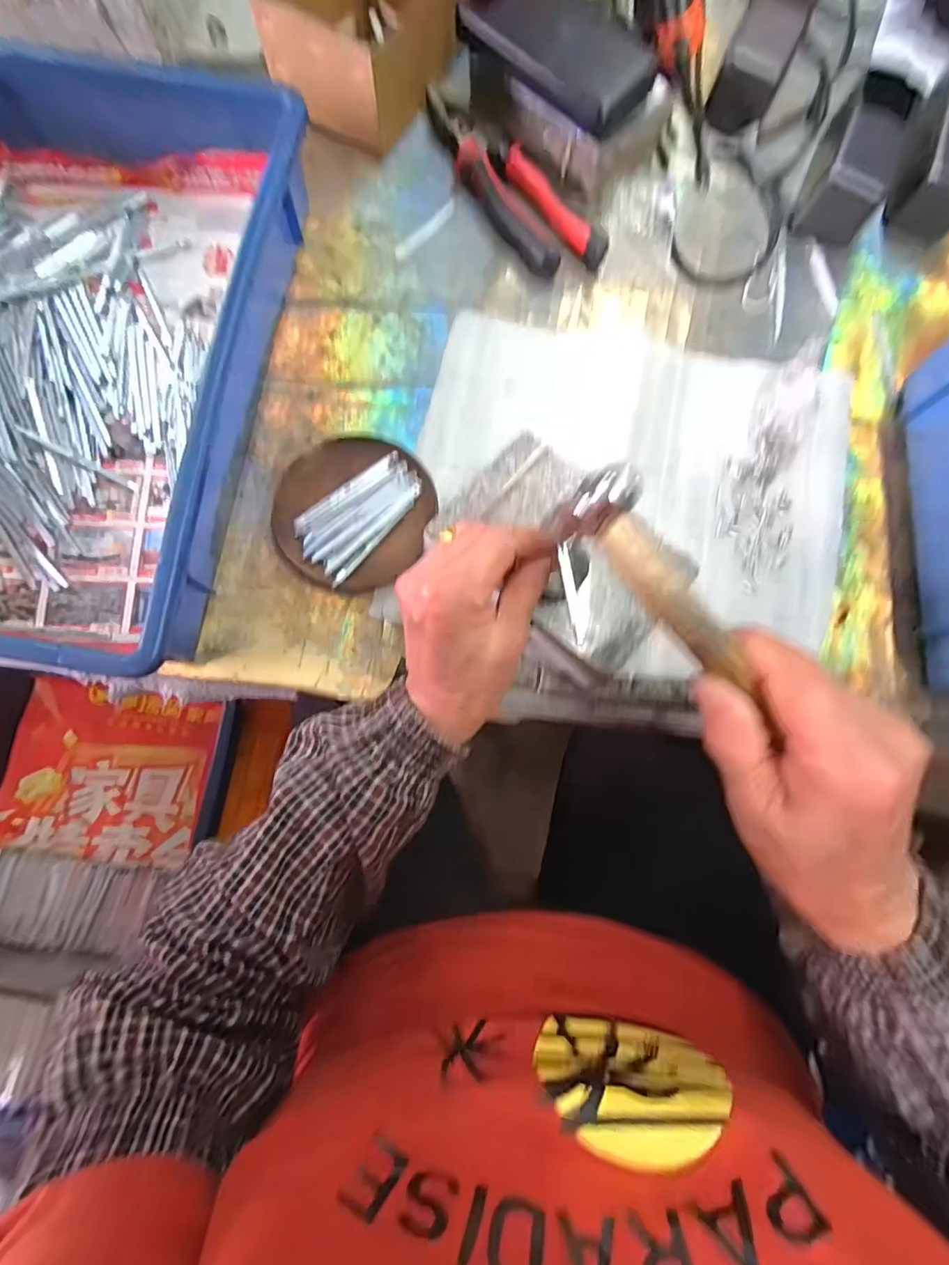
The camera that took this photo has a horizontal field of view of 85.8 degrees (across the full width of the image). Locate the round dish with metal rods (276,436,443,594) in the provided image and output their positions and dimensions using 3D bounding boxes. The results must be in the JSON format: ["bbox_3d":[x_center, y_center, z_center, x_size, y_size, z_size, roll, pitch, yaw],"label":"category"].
[{"bbox_3d":[-0.089,-0.089,0.376,0.107,0.018,0.114,0,81,-2],"label":"round dish with metal rods"}]

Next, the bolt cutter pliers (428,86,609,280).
[{"bbox_3d":[0.029,-0.381,0.435,0.056,0.025,0.204,-34,84,-7],"label":"bolt cutter pliers"}]

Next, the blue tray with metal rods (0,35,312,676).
[{"bbox_3d":[-0.293,-0.197,0.360,0.278,0.081,0.423,8,81,-1],"label":"blue tray with metal rods"}]

